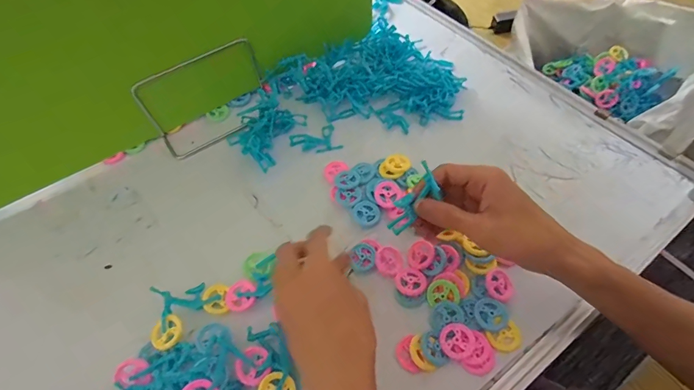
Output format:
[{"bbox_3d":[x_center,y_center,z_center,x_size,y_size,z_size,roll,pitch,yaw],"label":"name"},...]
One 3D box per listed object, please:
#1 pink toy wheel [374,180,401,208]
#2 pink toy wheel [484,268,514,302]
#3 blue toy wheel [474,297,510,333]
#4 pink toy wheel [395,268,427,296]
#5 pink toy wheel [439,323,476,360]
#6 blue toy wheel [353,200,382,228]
[{"bbox_3d":[0.044,0.000,0.408,0.029,0.009,0.030,-1,56,2],"label":"pink toy wheel"},{"bbox_3d":[0.142,0.084,0.349,0.025,0.006,0.030,12,58,10],"label":"pink toy wheel"},{"bbox_3d":[0.131,0.107,0.336,0.029,0.004,0.028,-31,60,-17],"label":"blue toy wheel"},{"bbox_3d":[0.062,0.083,0.357,0.028,0.004,0.029,-1,56,2],"label":"pink toy wheel"},{"bbox_3d":[0.096,0.127,0.323,0.029,0.006,0.029,-1,56,2],"label":"pink toy wheel"},{"bbox_3d":[0.021,0.020,0.402,0.028,0.005,0.031,-33,61,-18],"label":"blue toy wheel"}]

